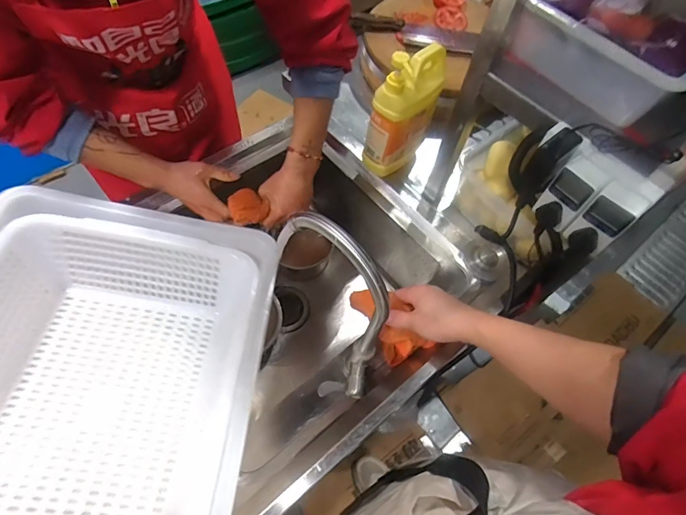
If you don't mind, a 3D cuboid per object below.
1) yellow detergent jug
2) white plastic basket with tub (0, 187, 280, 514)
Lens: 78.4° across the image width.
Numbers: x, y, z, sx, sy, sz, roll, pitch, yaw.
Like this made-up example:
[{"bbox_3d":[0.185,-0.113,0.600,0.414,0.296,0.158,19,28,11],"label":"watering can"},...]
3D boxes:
[{"bbox_3d":[0.117,-0.279,0.779,0.074,0.224,0.150,34,63,14],"label":"yellow detergent jug"},{"bbox_3d":[-0.300,0.153,0.524,0.381,0.219,0.469,6,60,-1],"label":"white plastic basket with tub"}]

